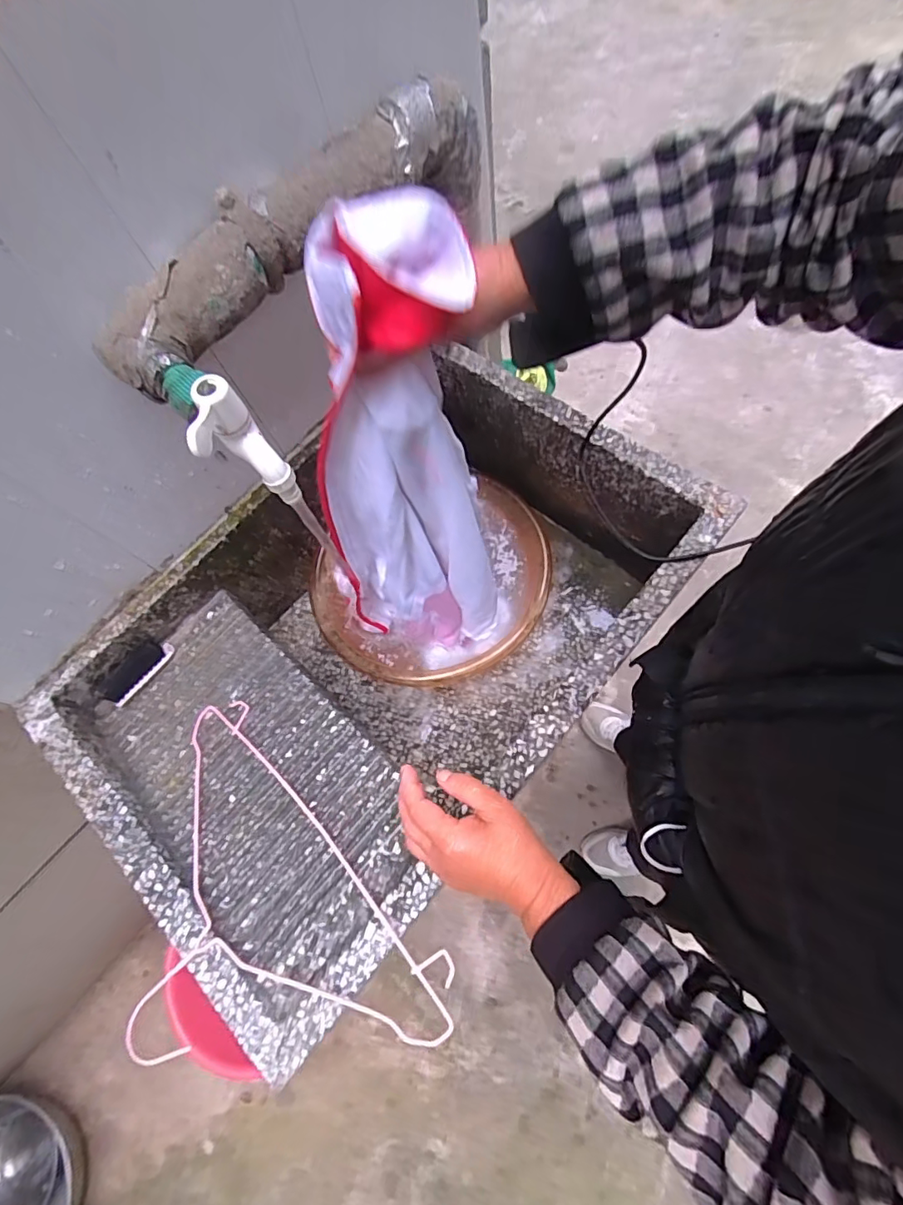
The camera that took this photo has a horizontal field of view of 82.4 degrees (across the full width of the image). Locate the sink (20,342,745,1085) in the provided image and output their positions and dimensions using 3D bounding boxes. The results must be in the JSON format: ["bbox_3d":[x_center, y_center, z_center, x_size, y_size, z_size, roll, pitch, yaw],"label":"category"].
[{"bbox_3d":[-0.077,0.043,0.630,0.449,0.227,0.655,39,76,17],"label":"sink"}]

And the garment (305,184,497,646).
[{"bbox_3d":[-0.030,-0.070,0.479,0.147,0.495,0.063,-3,61,0],"label":"garment"}]

